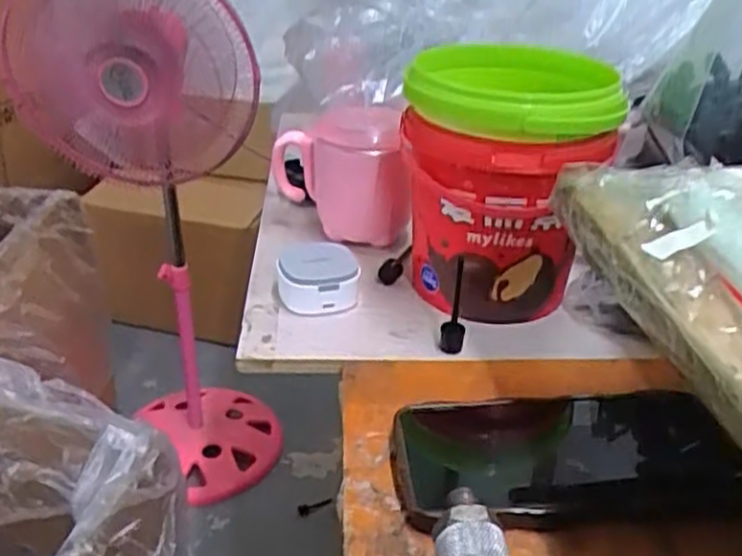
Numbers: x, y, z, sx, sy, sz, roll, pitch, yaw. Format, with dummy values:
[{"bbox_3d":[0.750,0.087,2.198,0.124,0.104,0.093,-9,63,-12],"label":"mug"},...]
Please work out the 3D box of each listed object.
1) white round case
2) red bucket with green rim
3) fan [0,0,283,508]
[{"bbox_3d":[-0.037,-0.002,0.519,0.053,0.031,0.058,2,30,-1],"label":"white round case"},{"bbox_3d":[0.083,-0.064,0.502,0.122,0.151,0.128,3,30,1],"label":"red bucket with green rim"},{"bbox_3d":[-0.345,-0.064,1.212,0.318,0.853,0.283,-10,32,-21],"label":"fan"}]

